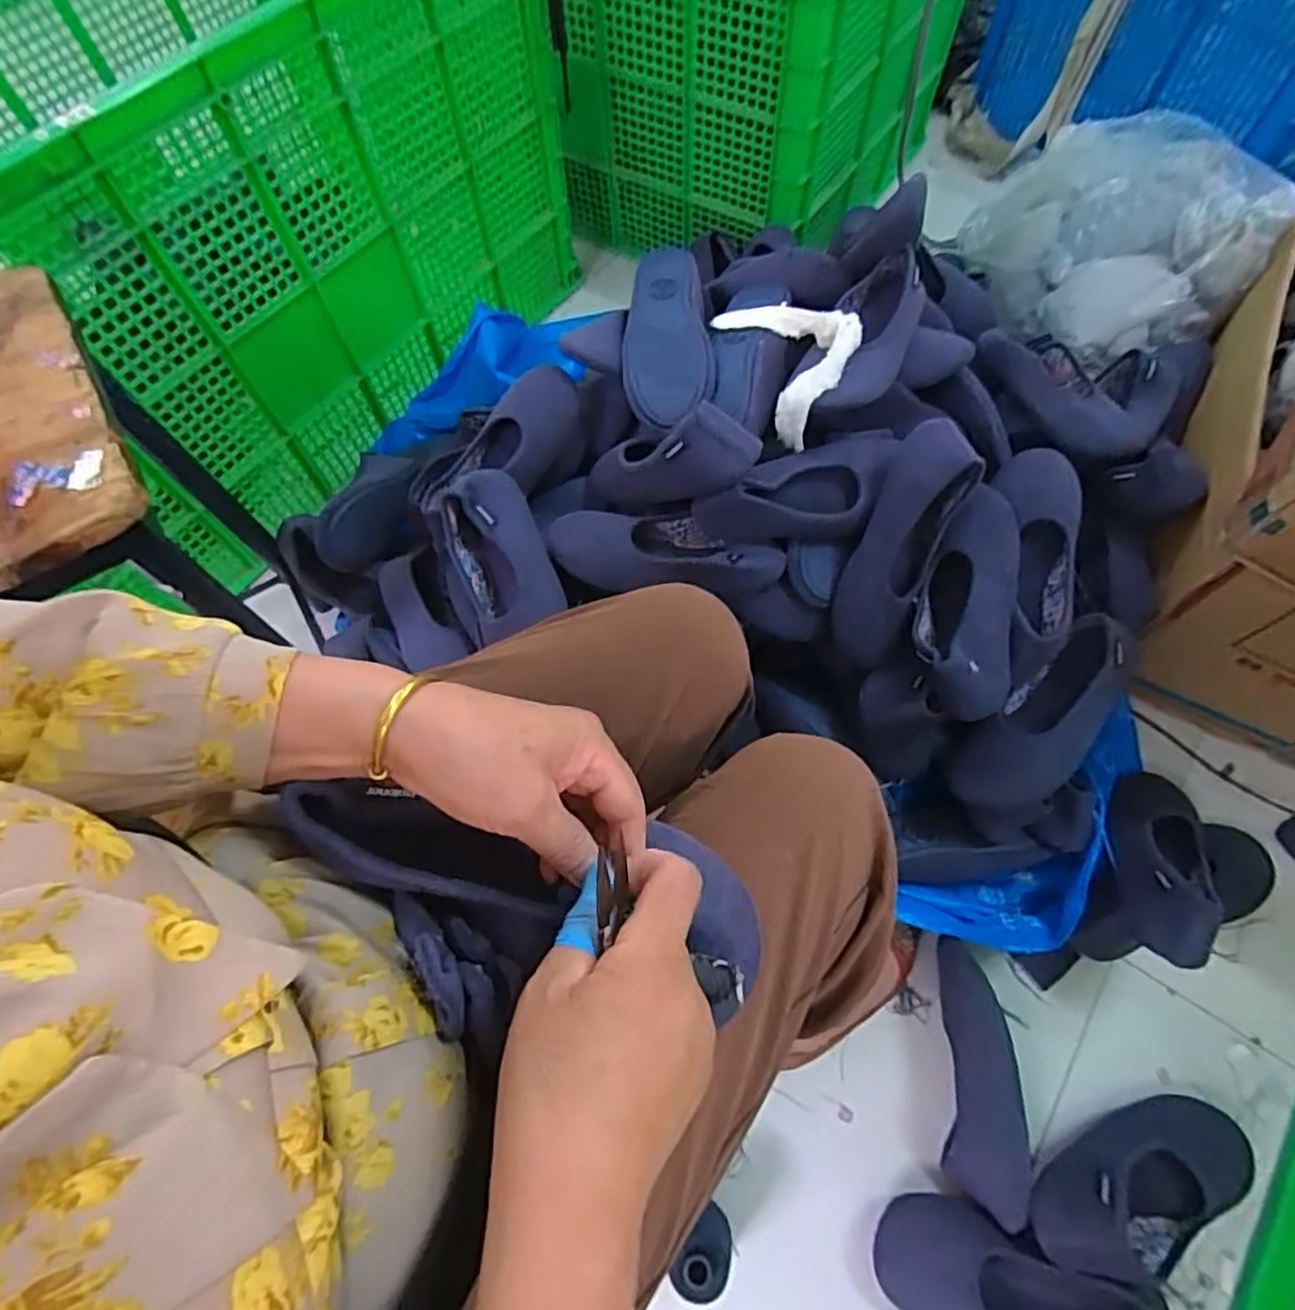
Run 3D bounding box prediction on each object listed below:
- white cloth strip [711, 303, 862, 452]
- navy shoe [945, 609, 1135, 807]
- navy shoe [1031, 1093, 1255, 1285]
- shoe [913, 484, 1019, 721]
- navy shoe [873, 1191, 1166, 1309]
[{"bbox_3d":[0.157,-0.335,0.736,0.099,0.091,0.182,-25,67,-9],"label":"white cloth strip"},{"bbox_3d":[0.415,0.066,0.696,0.244,0.075,0.098,-45,101,-7],"label":"navy shoe"},{"bbox_3d":[0.474,0.501,0.629,0.252,0.063,0.098,-8,64,-21],"label":"navy shoe"},{"bbox_3d":[0.329,-0.054,0.681,0.088,0.062,0.238,10,79,6],"label":"shoe"},{"bbox_3d":[0.330,0.582,0.610,0.239,0.063,0.103,17,67,9],"label":"navy shoe"}]

